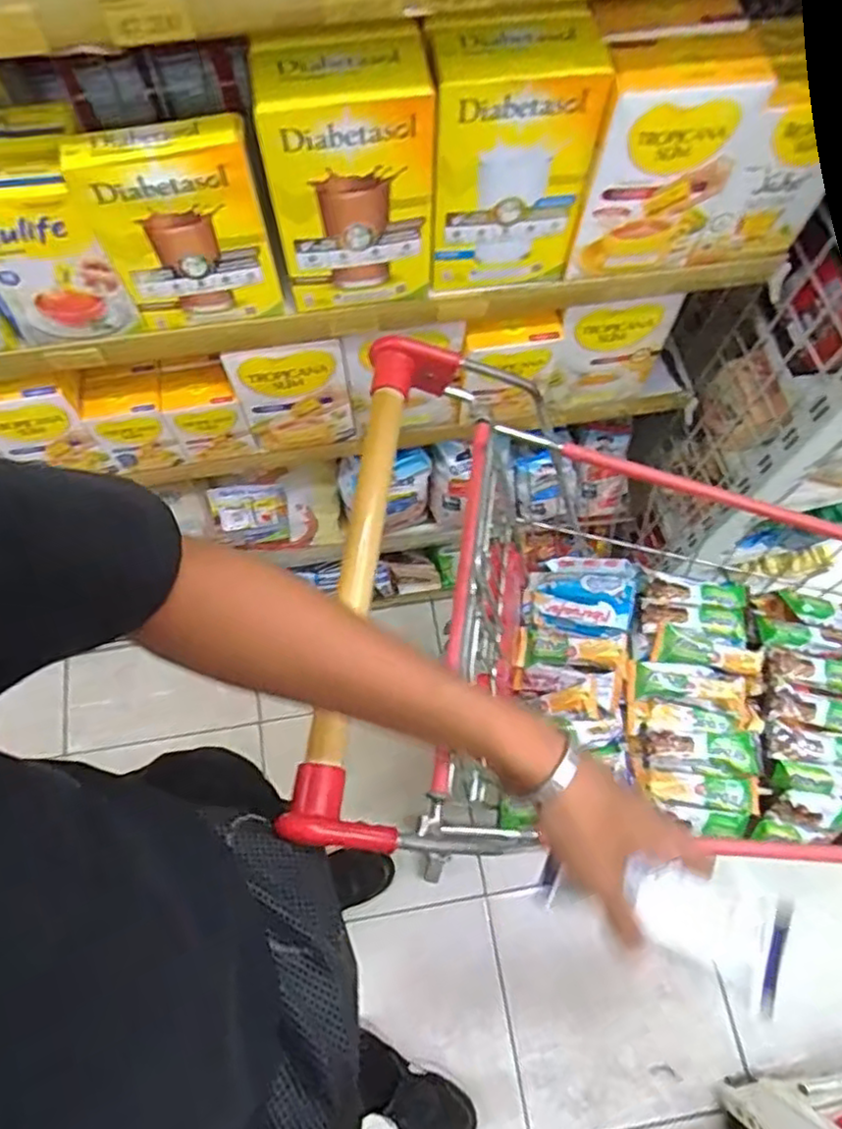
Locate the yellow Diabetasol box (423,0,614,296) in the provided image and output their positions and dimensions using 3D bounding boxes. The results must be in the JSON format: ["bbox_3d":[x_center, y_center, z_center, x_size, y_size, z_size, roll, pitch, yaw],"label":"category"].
[{"bbox_3d":[0.077,-0.365,0.615,0.139,0.209,0.084,-9,69,-4],"label":"yellow Diabetasol box"}]

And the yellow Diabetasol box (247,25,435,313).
[{"bbox_3d":[-0.062,-0.342,0.601,0.137,0.203,0.080,-7,69,-3],"label":"yellow Diabetasol box"}]

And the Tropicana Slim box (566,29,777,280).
[{"bbox_3d":[0.226,-0.370,0.622,0.158,0.187,0.063,-10,69,-4],"label":"Tropicana Slim box"}]

